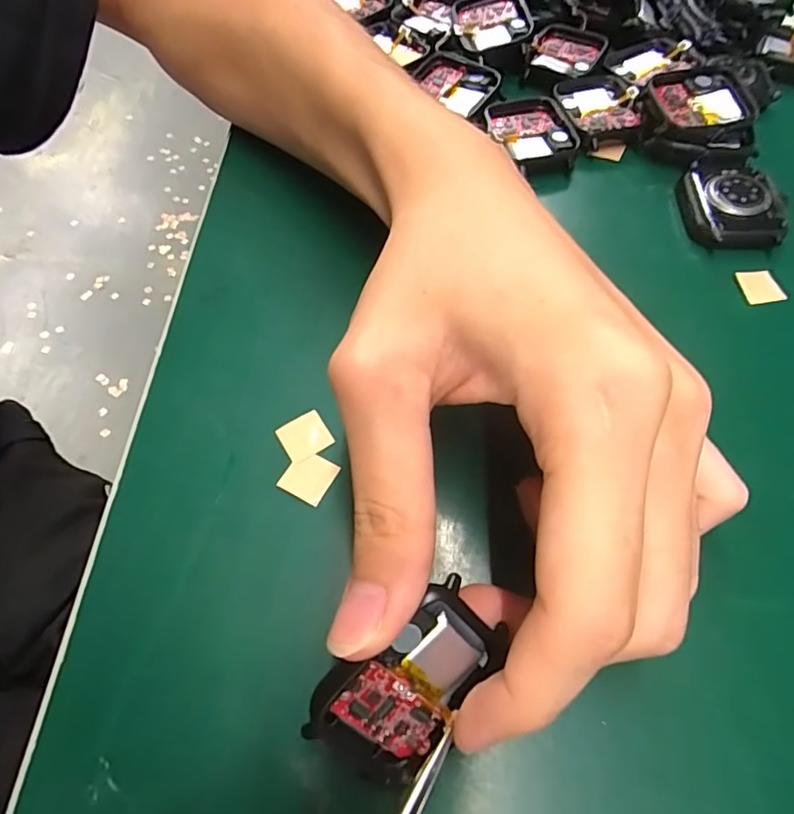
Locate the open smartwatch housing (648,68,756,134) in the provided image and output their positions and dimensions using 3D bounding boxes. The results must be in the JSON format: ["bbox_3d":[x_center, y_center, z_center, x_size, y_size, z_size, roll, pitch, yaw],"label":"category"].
[{"bbox_3d":[0.136,-0.135,0.232,0.042,0.014,0.036,2,61,1],"label":"open smartwatch housing"}]

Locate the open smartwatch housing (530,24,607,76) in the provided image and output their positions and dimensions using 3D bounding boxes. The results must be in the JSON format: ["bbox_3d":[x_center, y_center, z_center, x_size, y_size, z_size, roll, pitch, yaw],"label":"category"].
[{"bbox_3d":[0.088,-0.185,0.267,0.032,0.009,0.034,29,65,14],"label":"open smartwatch housing"}]

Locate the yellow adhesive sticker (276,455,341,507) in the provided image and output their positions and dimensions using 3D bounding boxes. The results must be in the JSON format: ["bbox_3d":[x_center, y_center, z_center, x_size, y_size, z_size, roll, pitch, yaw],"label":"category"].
[{"bbox_3d":[-0.029,0.022,0.165,0.015,0.004,0.015,25,64,12],"label":"yellow adhesive sticker"}]

